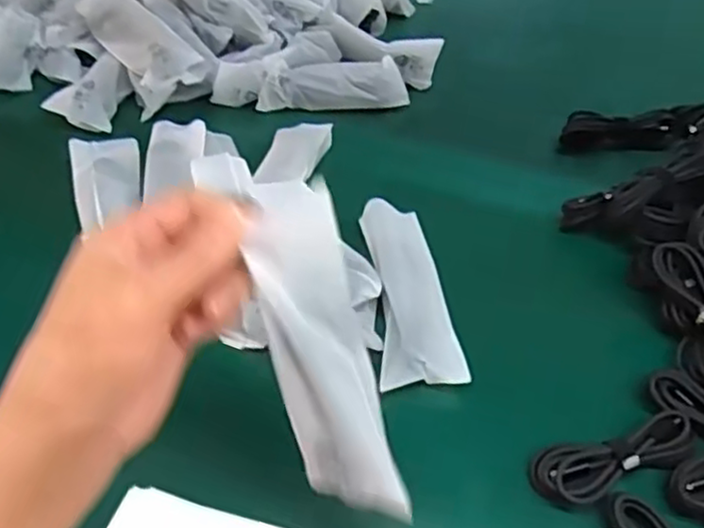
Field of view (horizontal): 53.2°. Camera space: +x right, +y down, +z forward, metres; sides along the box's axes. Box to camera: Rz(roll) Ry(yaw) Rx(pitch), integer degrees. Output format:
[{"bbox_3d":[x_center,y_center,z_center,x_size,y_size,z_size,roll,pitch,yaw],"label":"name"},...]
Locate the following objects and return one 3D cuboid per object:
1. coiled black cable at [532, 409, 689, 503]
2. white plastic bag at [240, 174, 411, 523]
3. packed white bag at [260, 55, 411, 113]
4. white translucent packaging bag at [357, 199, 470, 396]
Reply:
[{"bbox_3d":[0.165,0.120,0.438,0.106,0.015,0.036,-14,55,-13],"label":"coiled black cable"},{"bbox_3d":[-0.012,0.041,0.321,0.046,0.162,0.031,-19,18,-16],"label":"white plastic bag"},{"bbox_3d":[-0.019,-0.176,0.686,0.140,0.029,0.048,-2,49,-4],"label":"packed white bag"},{"bbox_3d":[0.038,0.015,0.508,0.053,0.017,0.156,-6,54,-7],"label":"white translucent packaging bag"}]

